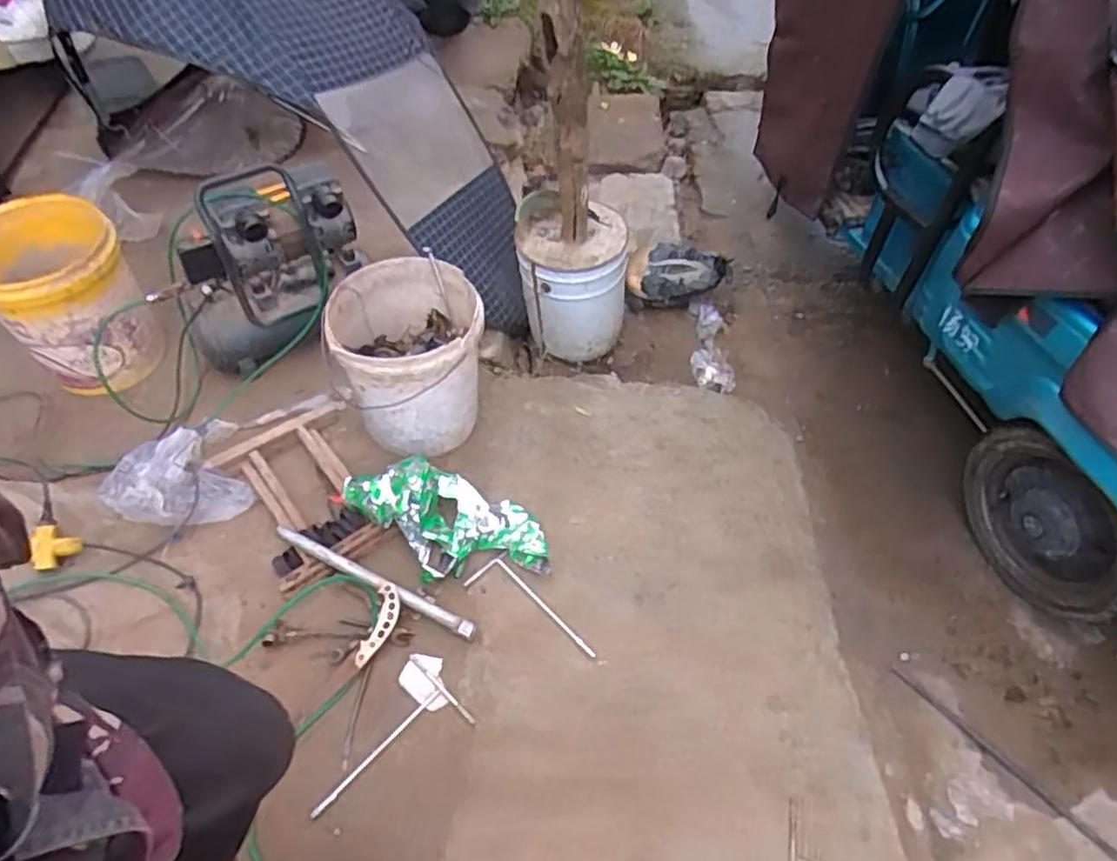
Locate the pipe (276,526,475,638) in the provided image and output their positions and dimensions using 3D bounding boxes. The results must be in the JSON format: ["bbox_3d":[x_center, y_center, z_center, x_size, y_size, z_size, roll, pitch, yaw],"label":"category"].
[{"bbox_3d":[-0.362,0.296,1.381,0.432,0.029,0.034,27,58,3],"label":"pipe"}]

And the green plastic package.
[{"bbox_3d":[-0.233,0.197,1.456,0.440,0.086,0.226,21,54,-11],"label":"green plastic package"}]

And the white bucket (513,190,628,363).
[{"bbox_3d":[0.037,-0.397,1.921,0.282,0.393,0.277,-1,54,1],"label":"white bucket"}]

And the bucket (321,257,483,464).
[{"bbox_3d":[-0.314,-0.134,1.541,0.305,0.363,0.286,-1,54,1],"label":"bucket"}]

